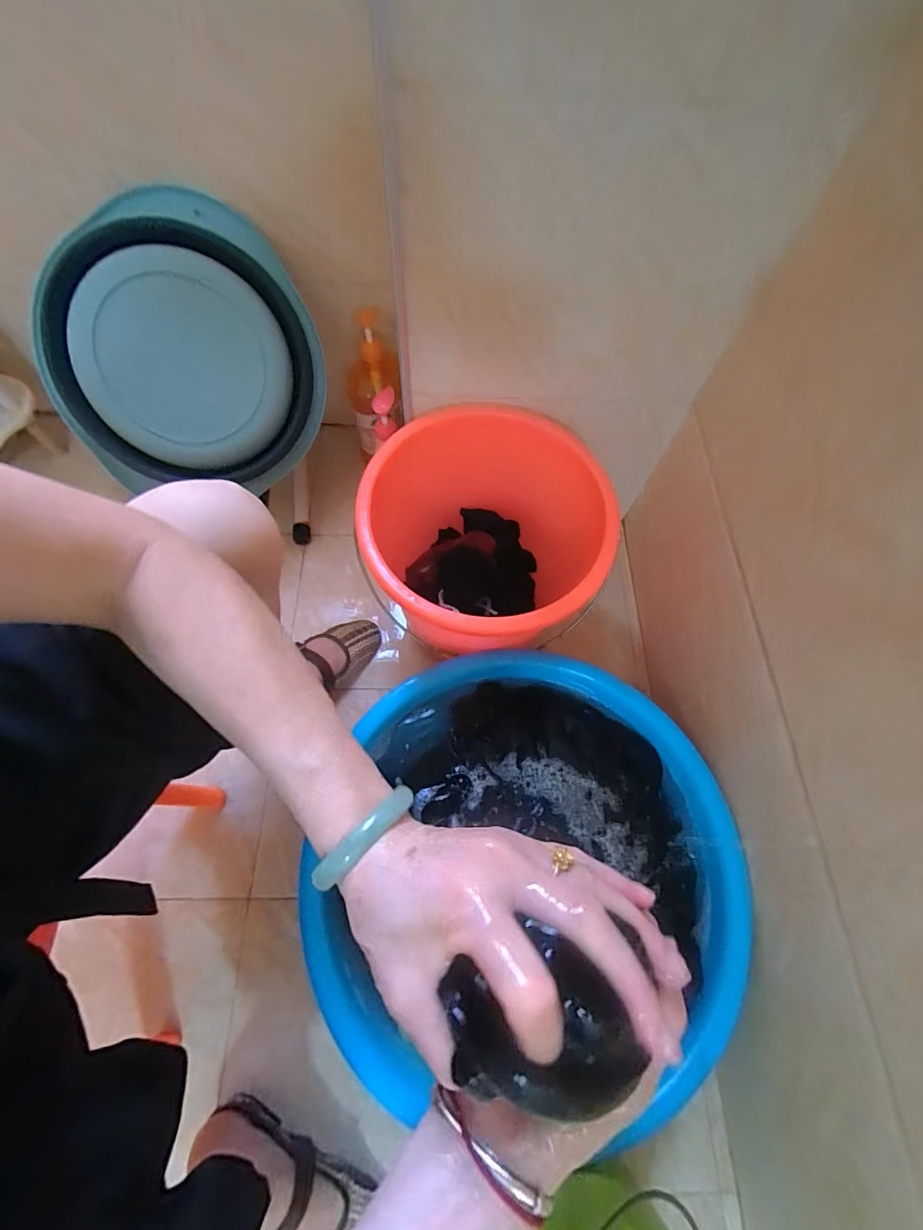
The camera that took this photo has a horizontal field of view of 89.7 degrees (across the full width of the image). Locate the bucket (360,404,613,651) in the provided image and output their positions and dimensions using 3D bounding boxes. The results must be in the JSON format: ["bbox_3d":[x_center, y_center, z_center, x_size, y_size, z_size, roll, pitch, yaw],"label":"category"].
[{"bbox_3d":[0.028,-0.081,0.665,0.289,0.269,0.313,1,66,-2],"label":"bucket"}]

